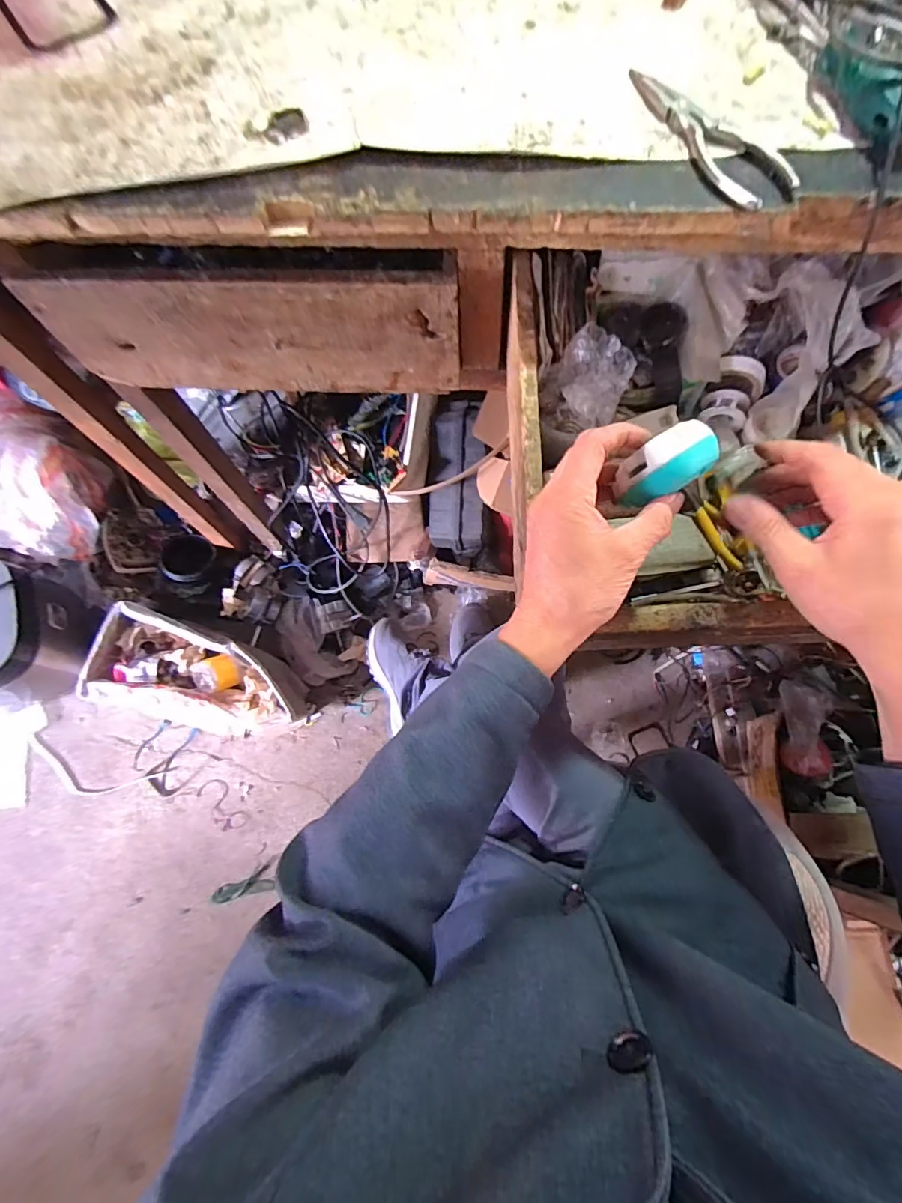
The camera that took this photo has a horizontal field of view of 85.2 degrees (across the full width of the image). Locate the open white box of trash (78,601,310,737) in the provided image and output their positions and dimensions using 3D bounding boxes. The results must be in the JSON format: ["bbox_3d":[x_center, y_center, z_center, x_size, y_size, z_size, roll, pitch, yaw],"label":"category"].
[{"bbox_3d":[-0.480,0.154,0.981,0.397,0.176,0.197,13,74,4],"label":"open white box of trash"}]

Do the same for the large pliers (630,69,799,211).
[{"bbox_3d":[0.178,-0.329,0.344,0.047,0.010,0.149,-26,75,-7],"label":"large pliers"}]

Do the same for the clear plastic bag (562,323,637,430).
[{"bbox_3d":[0.127,-0.200,0.440,0.061,0.047,0.073,23,75,7],"label":"clear plastic bag"}]

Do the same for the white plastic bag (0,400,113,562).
[{"bbox_3d":[-0.881,-0.254,1.007,0.256,0.193,0.297,12,74,4],"label":"white plastic bag"}]

